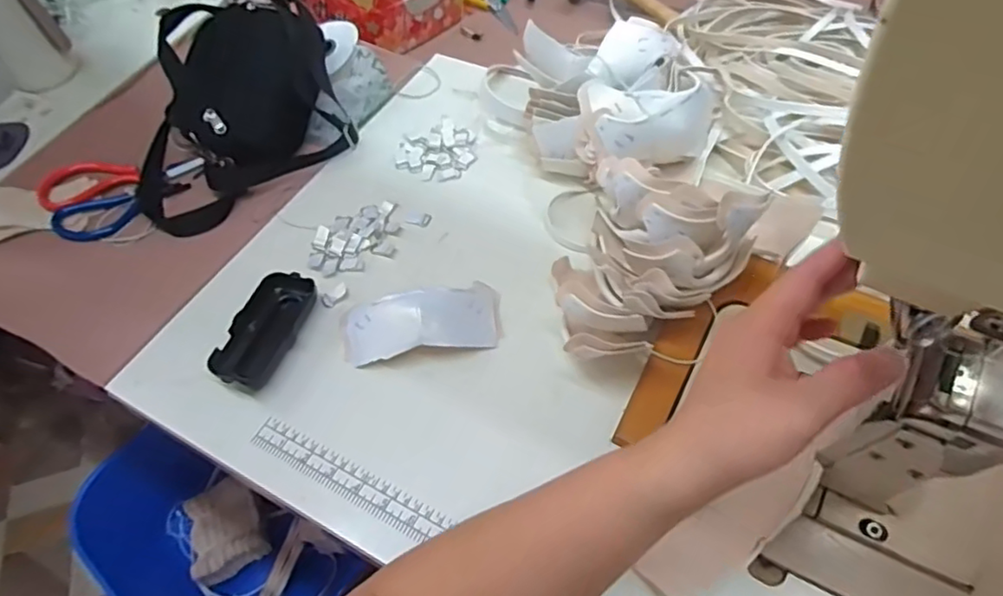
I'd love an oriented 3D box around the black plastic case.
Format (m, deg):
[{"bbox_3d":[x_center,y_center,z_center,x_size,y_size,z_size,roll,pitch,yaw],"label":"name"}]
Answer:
[{"bbox_3d":[-0.209,0.027,0.546,0.050,0.022,0.109,13,57,13],"label":"black plastic case"}]

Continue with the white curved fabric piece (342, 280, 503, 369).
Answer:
[{"bbox_3d":[-0.069,0.021,0.535,0.141,0.040,0.061,-13,55,-7],"label":"white curved fabric piece"}]

